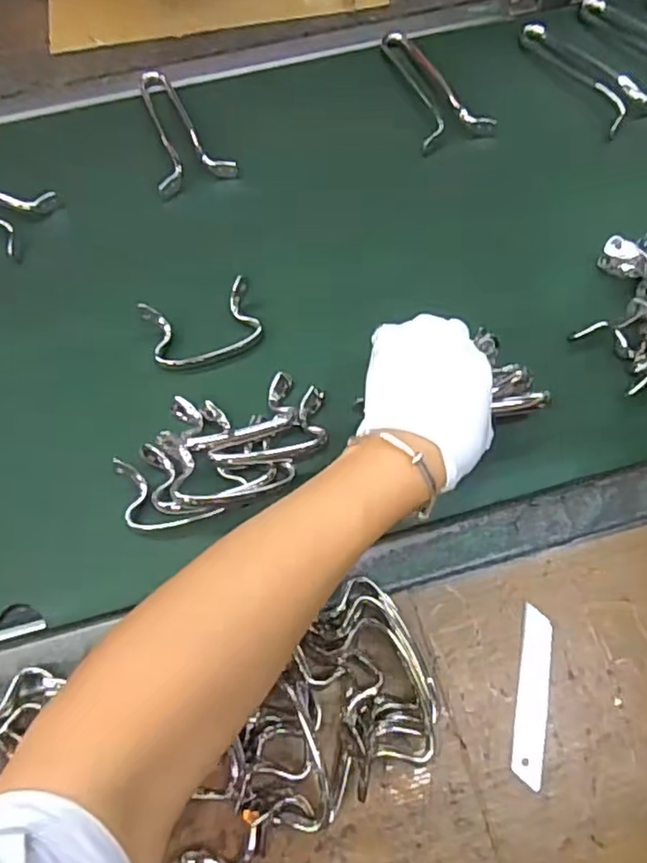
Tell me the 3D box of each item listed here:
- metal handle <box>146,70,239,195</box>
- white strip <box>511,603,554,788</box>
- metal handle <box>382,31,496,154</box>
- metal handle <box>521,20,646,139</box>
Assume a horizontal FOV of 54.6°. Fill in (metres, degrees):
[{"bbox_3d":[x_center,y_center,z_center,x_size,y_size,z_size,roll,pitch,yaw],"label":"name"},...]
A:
[{"bbox_3d":[-0.134,-0.292,0.598,0.071,0.018,0.169,-16,67,-6],"label":"metal handle"},{"bbox_3d":[0.132,0.165,0.394,0.019,0.004,0.103,11,67,6],"label":"white strip"},{"bbox_3d":[0.100,-0.338,0.615,0.072,0.023,0.156,-20,67,-7],"label":"metal handle"},{"bbox_3d":[0.256,-0.357,0.618,0.067,0.016,0.155,-32,70,-14],"label":"metal handle"}]

